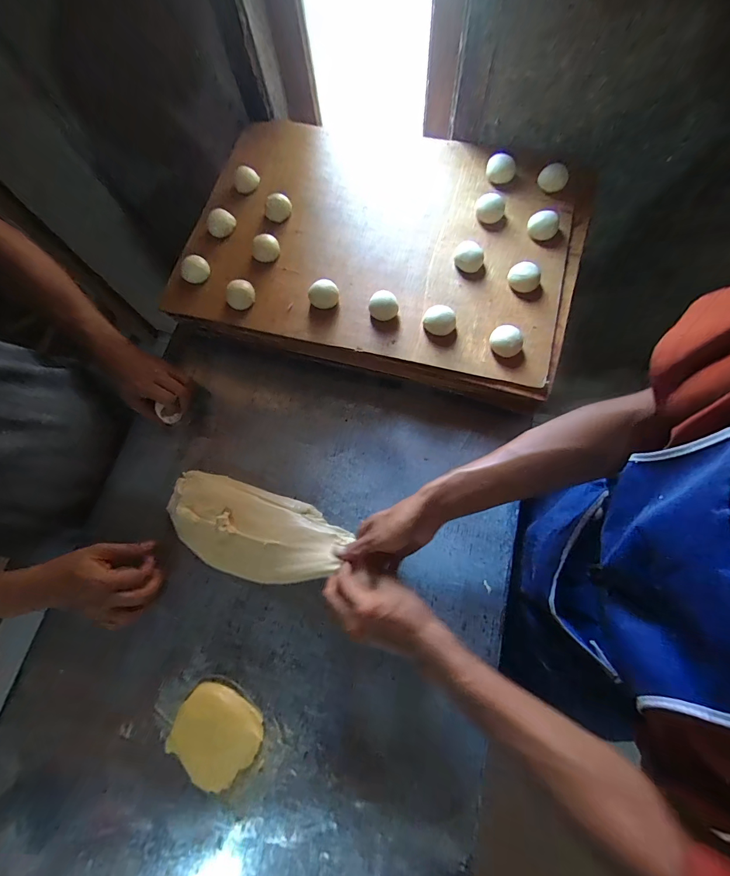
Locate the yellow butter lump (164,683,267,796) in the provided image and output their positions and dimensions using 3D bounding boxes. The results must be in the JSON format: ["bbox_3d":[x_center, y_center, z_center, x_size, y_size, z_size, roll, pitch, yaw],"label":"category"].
[{"bbox_3d":[-0.187,0.367,0.455,0.105,0.019,0.094,37,80,14],"label":"yellow butter lump"}]

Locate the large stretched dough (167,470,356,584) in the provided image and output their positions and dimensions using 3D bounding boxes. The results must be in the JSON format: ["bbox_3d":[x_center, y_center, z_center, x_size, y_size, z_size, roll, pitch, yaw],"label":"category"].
[{"bbox_3d":[-0.162,0.134,0.519,0.276,0.055,0.123,14,77,14],"label":"large stretched dough"}]

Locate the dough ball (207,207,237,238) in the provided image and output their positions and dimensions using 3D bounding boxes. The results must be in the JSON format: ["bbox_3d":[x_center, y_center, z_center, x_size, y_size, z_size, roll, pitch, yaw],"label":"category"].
[{"bbox_3d":[-0.238,-0.355,0.602,0.045,0.025,0.038,-31,74,-5],"label":"dough ball"}]

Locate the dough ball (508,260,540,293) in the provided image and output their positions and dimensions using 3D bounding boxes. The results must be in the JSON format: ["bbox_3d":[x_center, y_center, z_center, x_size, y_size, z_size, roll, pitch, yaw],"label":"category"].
[{"bbox_3d":[0.231,-0.231,0.524,0.033,0.024,0.042,-43,75,-8],"label":"dough ball"}]

